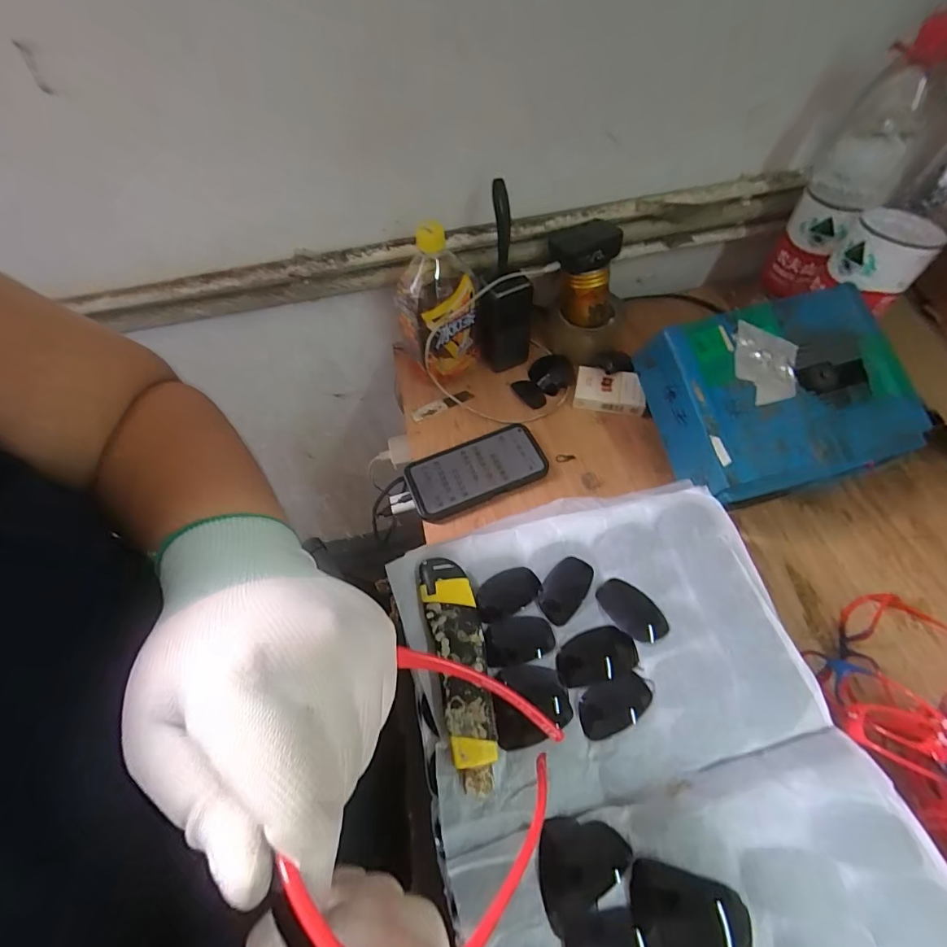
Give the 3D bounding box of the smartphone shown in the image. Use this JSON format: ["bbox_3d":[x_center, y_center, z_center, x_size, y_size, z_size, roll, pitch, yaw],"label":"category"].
[{"bbox_3d":[0.005,-0.004,0.557,0.165,0.013,0.081,-20,59,-9],"label":"smartphone"}]

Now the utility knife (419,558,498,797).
[{"bbox_3d":[-0.008,0.137,0.332,0.037,0.018,0.154,-14,59,-4],"label":"utility knife"}]

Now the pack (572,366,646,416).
[{"bbox_3d":[0.179,-0.107,0.604,0.087,0.026,0.056,10,59,9],"label":"pack"}]

